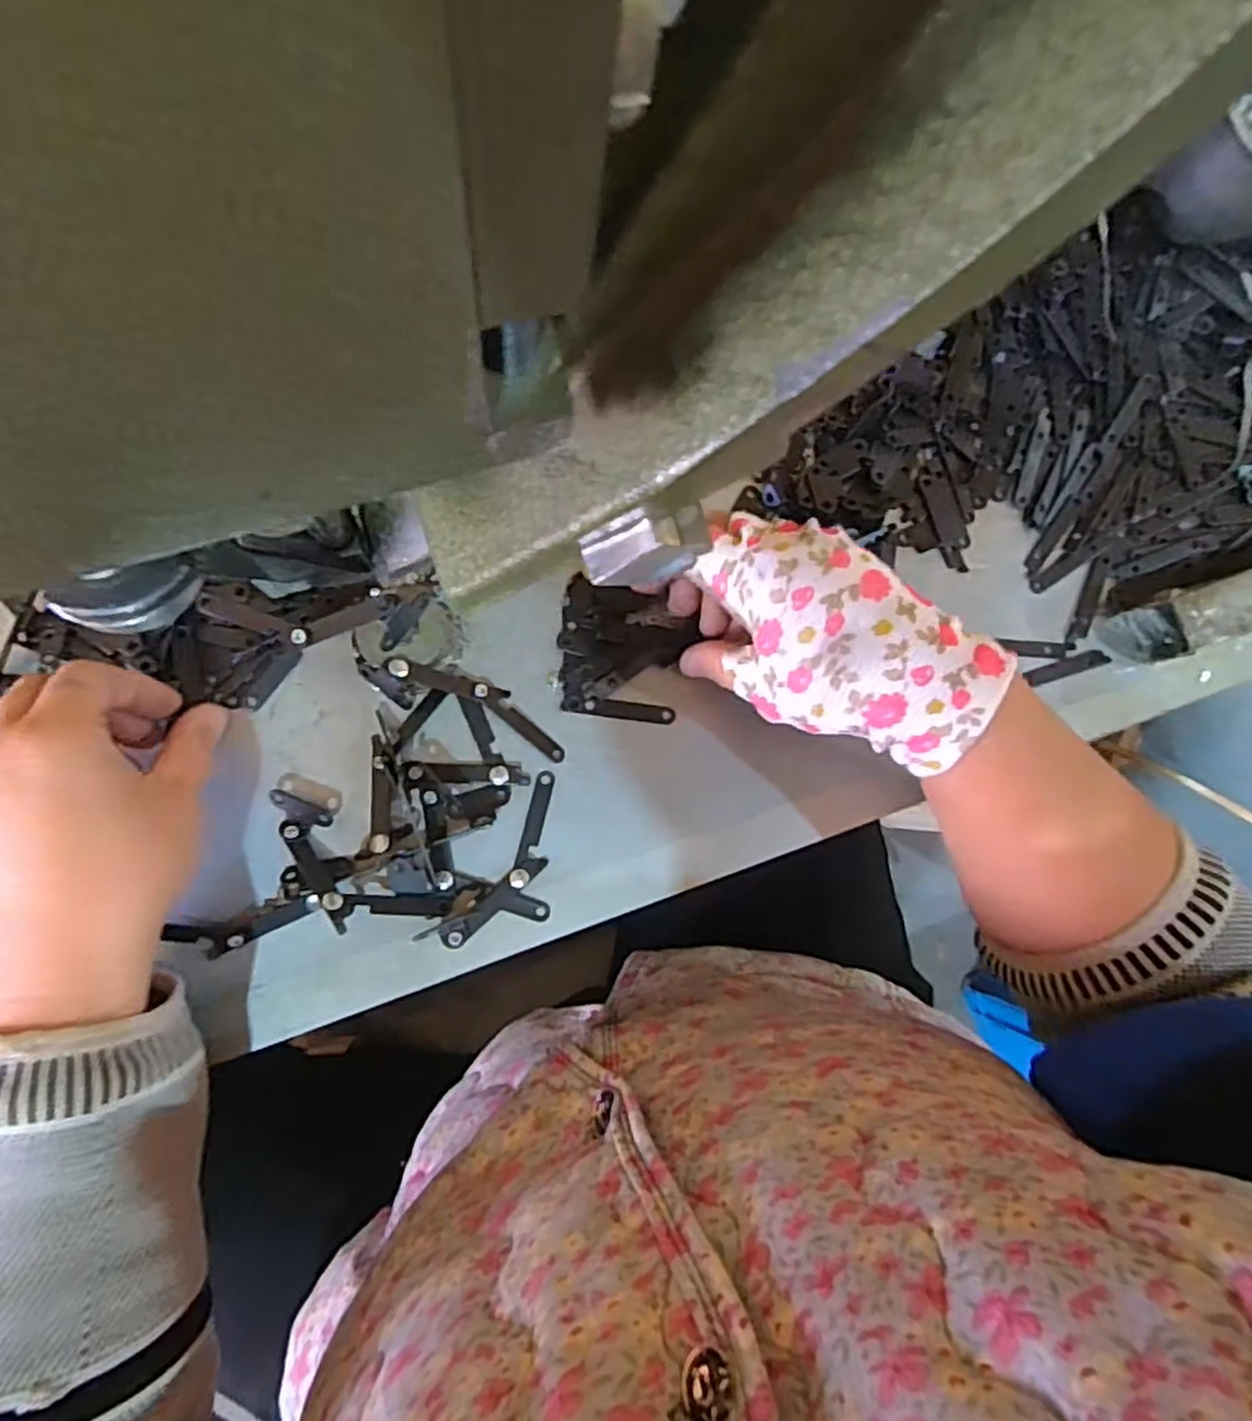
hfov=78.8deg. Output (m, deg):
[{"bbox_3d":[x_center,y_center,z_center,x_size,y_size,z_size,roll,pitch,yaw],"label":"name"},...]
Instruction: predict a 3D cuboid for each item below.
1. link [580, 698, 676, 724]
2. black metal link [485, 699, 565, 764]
[{"bbox_3d":[0.001,0.000,0.359,0.045,0.004,0.009,7,84,-7],"label":"link"},{"bbox_3d":[-0.046,0.009,0.351,0.043,0.004,0.008,40,81,-3],"label":"black metal link"}]

